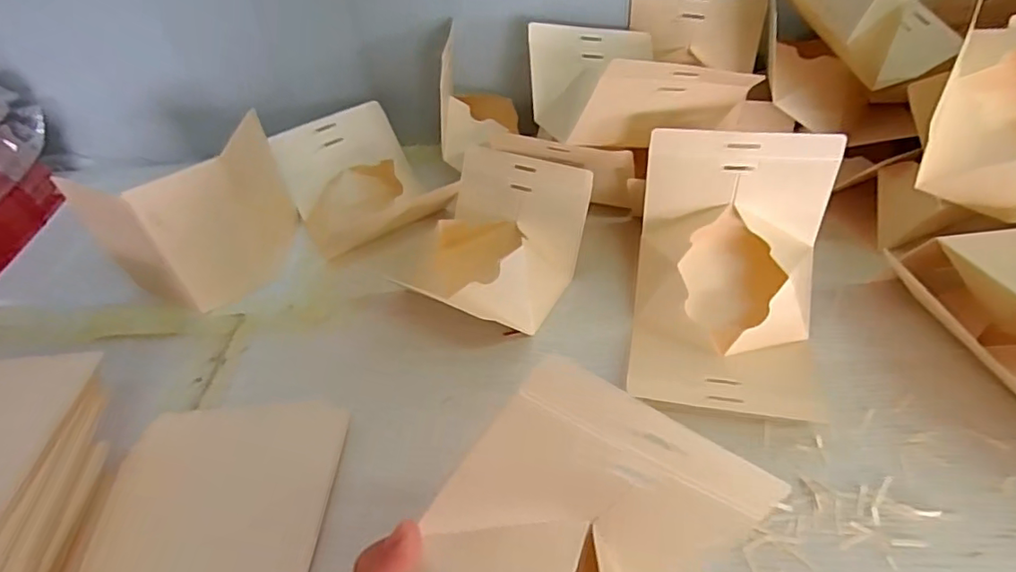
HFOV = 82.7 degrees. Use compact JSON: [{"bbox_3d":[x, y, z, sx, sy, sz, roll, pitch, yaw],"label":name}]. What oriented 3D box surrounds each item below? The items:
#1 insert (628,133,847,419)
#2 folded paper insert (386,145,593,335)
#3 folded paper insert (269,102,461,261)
[{"bbox_3d":[0.154,-0.007,0.392,0.125,0.129,0.148,5,44,12],"label":"insert"},{"bbox_3d":[-0.019,-0.041,0.489,0.140,0.074,0.141,19,49,24],"label":"folded paper insert"},{"bbox_3d":[-0.149,-0.108,0.583,0.136,0.067,0.168,-23,45,-15],"label":"folded paper insert"}]

